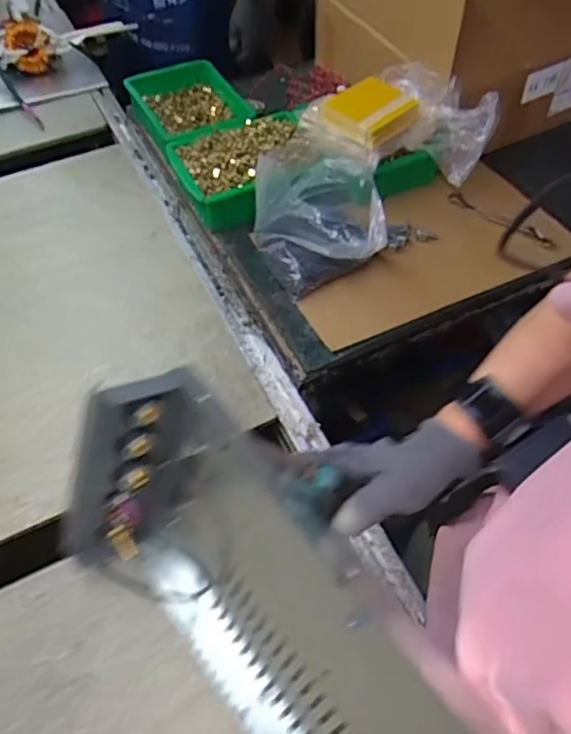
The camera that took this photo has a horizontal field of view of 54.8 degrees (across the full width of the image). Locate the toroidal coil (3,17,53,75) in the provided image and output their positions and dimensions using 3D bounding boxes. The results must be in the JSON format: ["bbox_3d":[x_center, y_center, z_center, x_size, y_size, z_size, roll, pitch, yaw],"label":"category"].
[{"bbox_3d":[-0.559,-0.696,1.211,0.093,0.104,0.050,-6,55,-4],"label":"toroidal coil"}]

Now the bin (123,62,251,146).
[{"bbox_3d":[-0.183,-0.490,1.078,0.192,0.092,0.266,-22,58,-14],"label":"bin"}]

